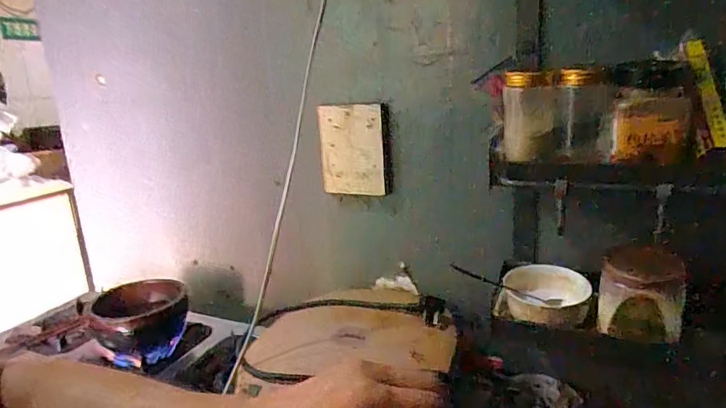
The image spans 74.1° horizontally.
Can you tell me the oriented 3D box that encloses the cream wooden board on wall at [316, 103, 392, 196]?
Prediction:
[{"bbox_3d":[-0.015,-0.080,0.727,0.114,0.134,0.021,3,16,23],"label":"cream wooden board on wall"}]

